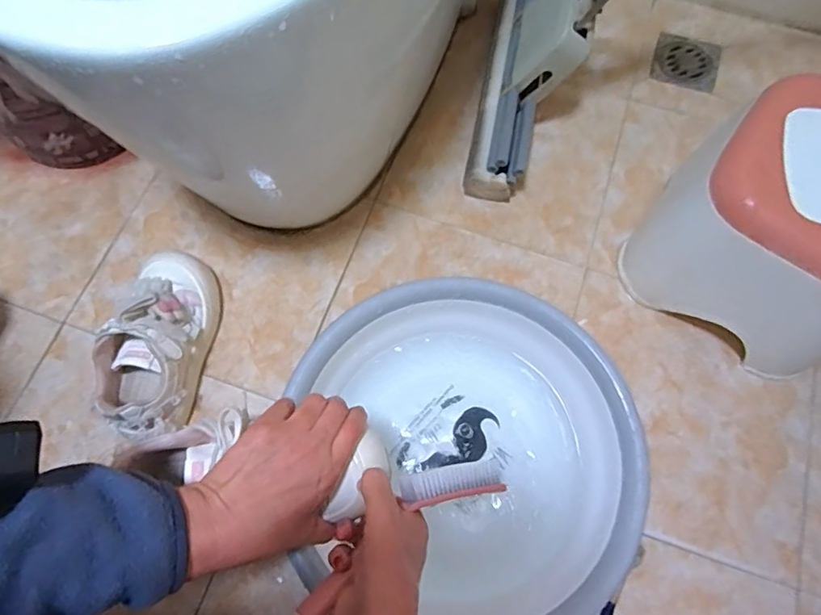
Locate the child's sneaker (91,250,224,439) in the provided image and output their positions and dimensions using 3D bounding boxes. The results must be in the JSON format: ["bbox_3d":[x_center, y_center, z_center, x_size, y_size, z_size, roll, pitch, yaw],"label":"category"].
[{"bbox_3d":[-0.284,0.036,0.588,0.093,0.098,0.210,3,70,0],"label":"child's sneaker"}]

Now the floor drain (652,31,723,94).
[{"bbox_3d":[0.431,-0.383,0.820,0.098,0.004,0.099,17,70,5],"label":"floor drain"}]

